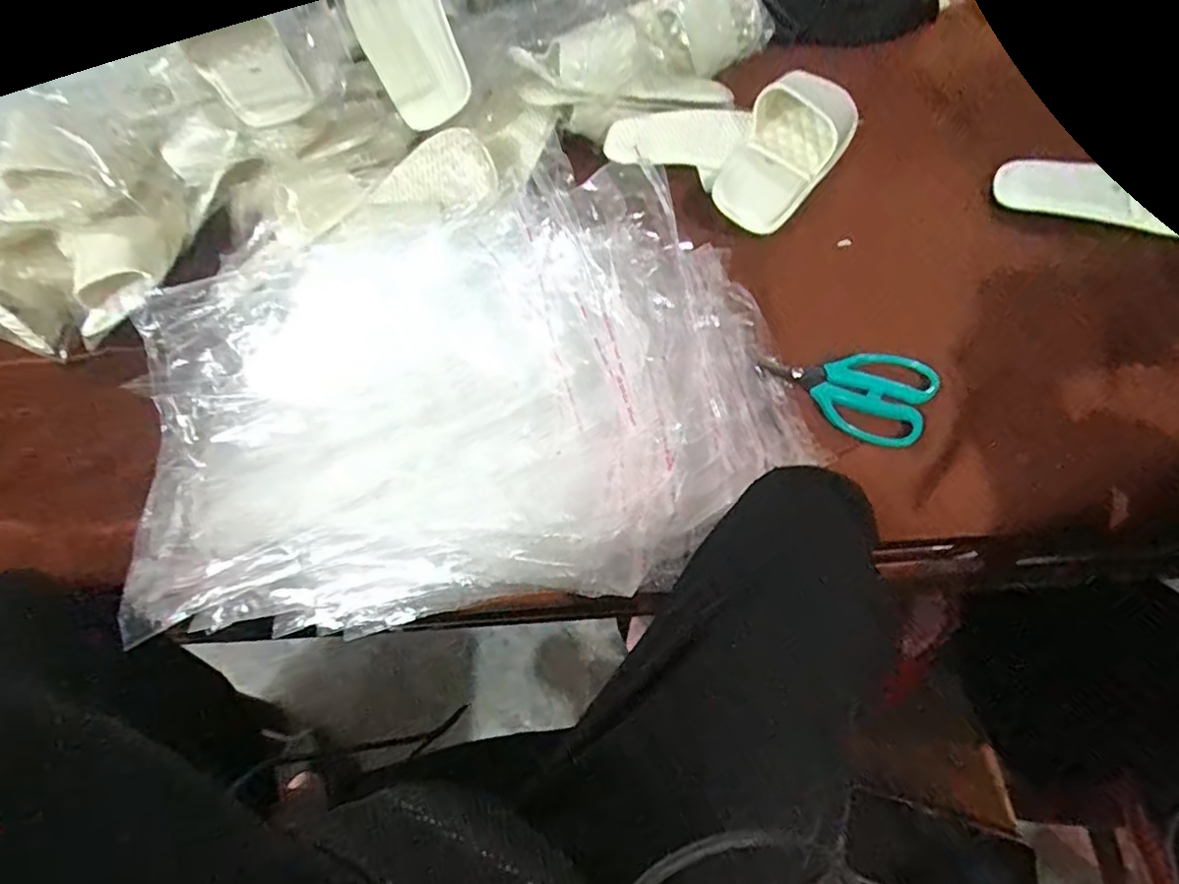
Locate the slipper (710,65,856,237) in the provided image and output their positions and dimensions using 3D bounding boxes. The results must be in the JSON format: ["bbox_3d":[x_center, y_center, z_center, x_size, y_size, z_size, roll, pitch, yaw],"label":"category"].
[{"bbox_3d":[0.208,-0.311,0.641,0.100,0.052,0.230,20,62,24],"label":"slipper"}]

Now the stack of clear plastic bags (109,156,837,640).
[{"bbox_3d":[-0.116,-0.041,0.508,0.558,0.092,0.354,-7,64,6],"label":"stack of clear plastic bags"}]

